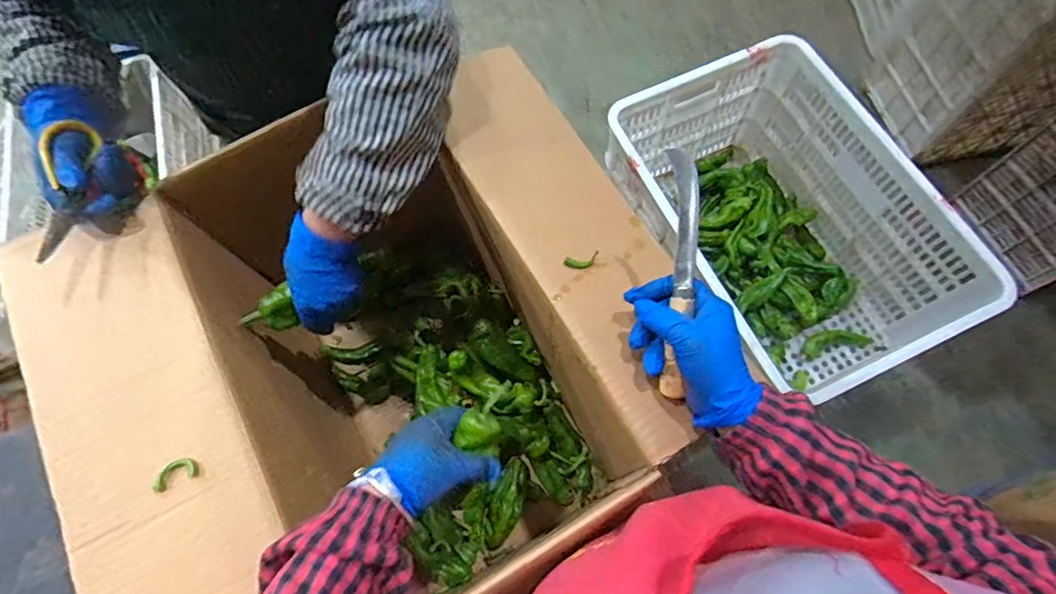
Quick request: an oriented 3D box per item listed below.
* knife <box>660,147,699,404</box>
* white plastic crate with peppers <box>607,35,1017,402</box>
[{"bbox_3d":[0.124,-0.017,0.449,0.021,0.023,0.203,2,97,2],"label":"knife"},{"bbox_3d":[0.462,-0.116,1.071,0.425,0.327,0.615,-25,70,-9],"label":"white plastic crate with peppers"}]

